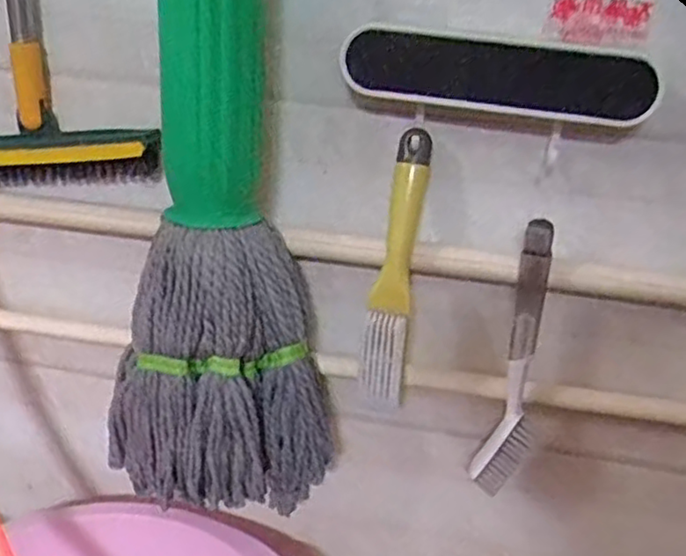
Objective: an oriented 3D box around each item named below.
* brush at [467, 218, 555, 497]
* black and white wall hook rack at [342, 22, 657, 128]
[{"bbox_3d":[0.148,0.069,0.574,0.046,0.233,0.053,12,25,16],"label":"brush"},{"bbox_3d":[0.108,-0.145,0.501,0.217,0.056,0.035,12,25,15],"label":"black and white wall hook rack"}]

